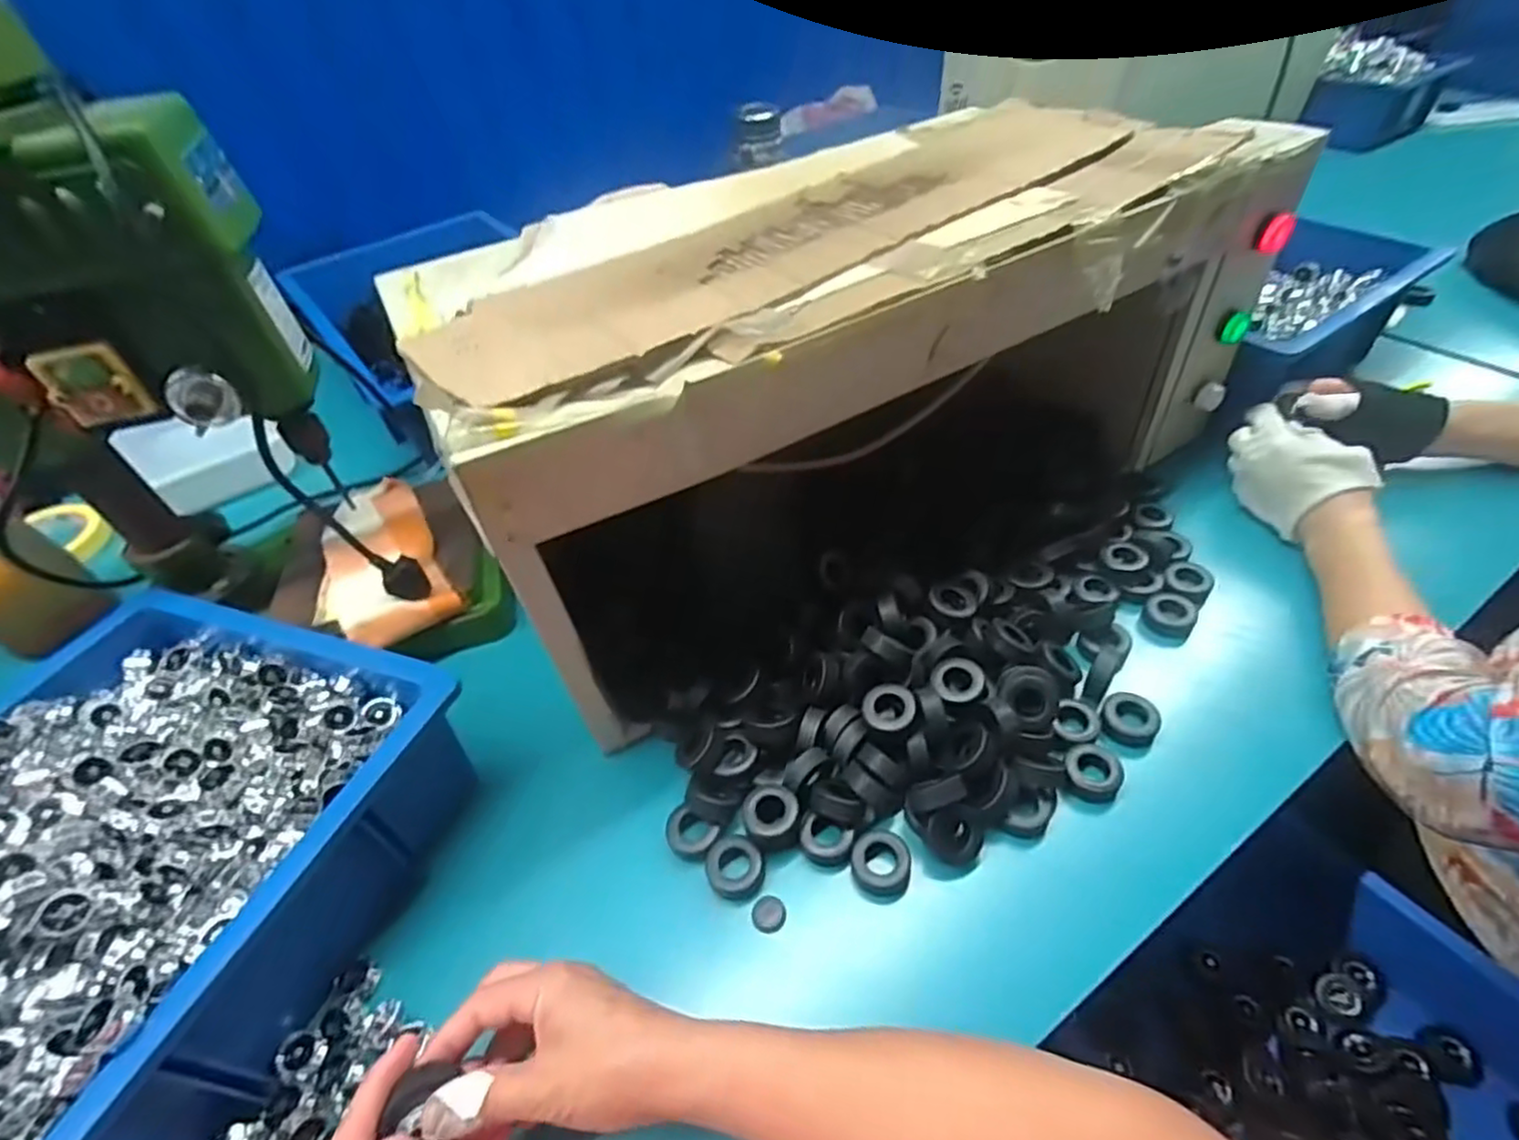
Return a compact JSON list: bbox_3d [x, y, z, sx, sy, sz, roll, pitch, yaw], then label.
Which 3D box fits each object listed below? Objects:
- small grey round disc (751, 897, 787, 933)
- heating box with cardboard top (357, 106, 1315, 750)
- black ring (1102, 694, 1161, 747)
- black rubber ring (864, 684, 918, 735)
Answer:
[{"bbox_3d":[0.006,0.212,0.413,0.020,0.004,0.021,-2,46,3],"label":"small grey round disc"},{"bbox_3d":[0.087,-0.181,0.574,0.650,0.248,0.305,-25,49,-19],"label":"heating box with cardboard top"},{"bbox_3d":[0.260,0.103,0.469,0.036,0.011,0.034,-2,46,3],"label":"black ring"},{"bbox_3d":[0.089,0.095,0.457,0.034,0.010,0.034,-7,58,12],"label":"black rubber ring"}]

